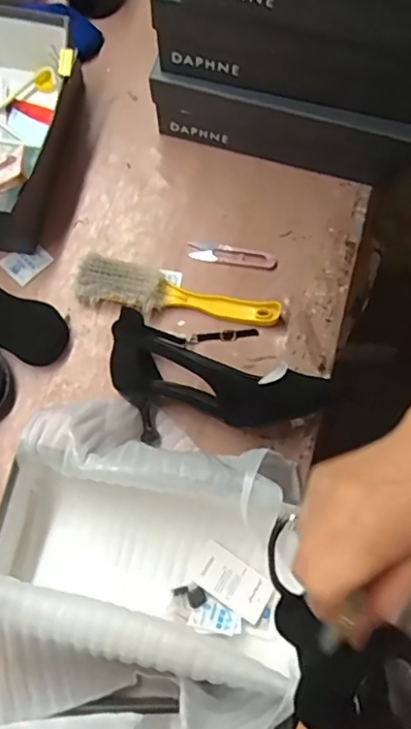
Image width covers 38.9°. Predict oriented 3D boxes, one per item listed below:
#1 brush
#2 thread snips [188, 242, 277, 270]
[{"bbox_3d":[-0.032,-0.075,0.649,0.227,0.032,0.048,13,75,3],"label":"brush"},{"bbox_3d":[0.031,-0.128,0.679,0.101,0.005,0.022,9,74,2],"label":"thread snips"}]

